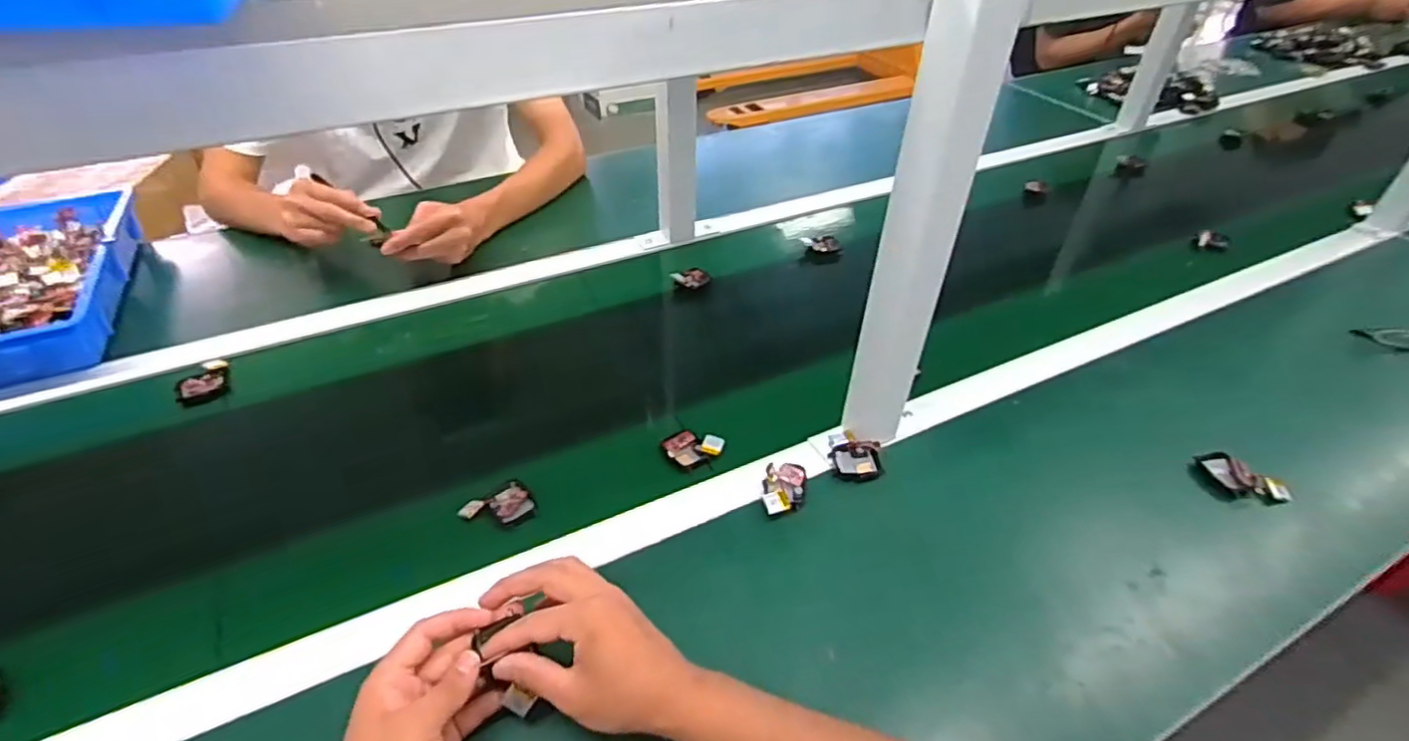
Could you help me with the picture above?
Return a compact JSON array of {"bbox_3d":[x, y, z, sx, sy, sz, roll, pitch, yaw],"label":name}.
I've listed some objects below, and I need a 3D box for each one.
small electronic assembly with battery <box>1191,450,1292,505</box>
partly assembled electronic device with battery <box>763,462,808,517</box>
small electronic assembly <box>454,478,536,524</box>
[{"bbox_3d":[0.505,0.102,0.624,0.031,0.021,0.074,-29,49,-30],"label":"small electronic assembly with battery"},{"bbox_3d":[0.073,0.108,0.603,0.038,0.013,0.056,8,41,9],"label":"partly assembled electronic device with battery"},{"bbox_3d":[-0.183,0.124,0.591,0.059,0.011,0.040,-25,47,-27],"label":"small electronic assembly"}]

